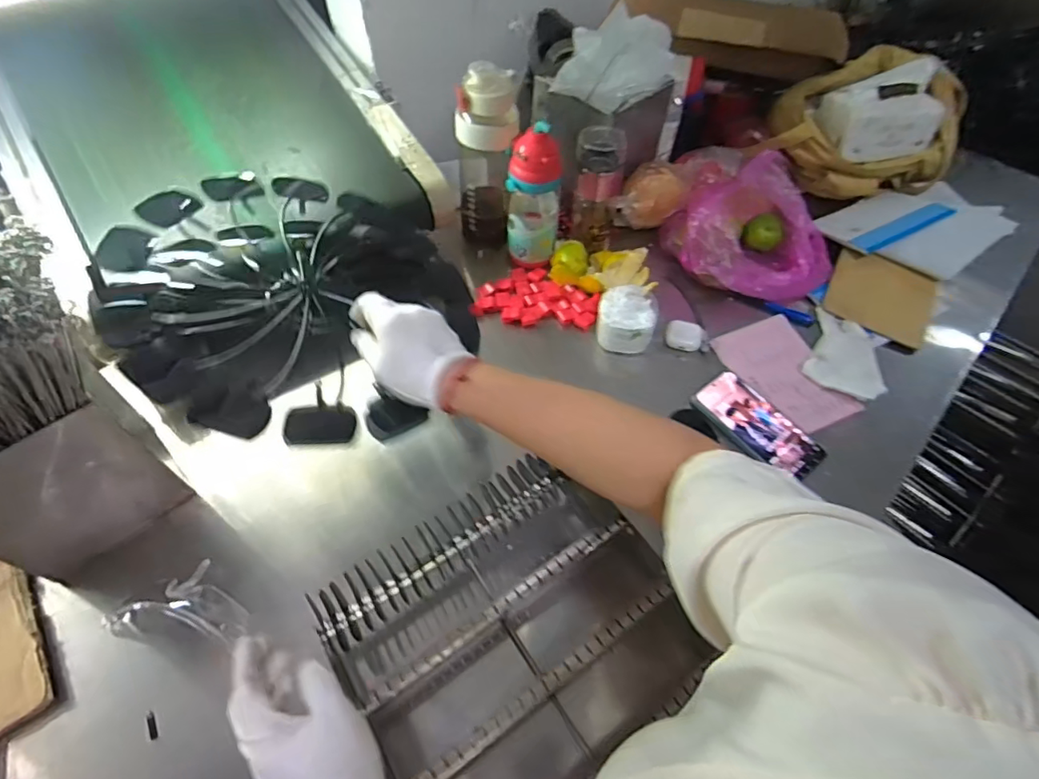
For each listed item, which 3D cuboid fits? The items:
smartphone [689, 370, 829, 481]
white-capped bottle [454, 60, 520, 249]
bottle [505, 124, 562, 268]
[{"bbox_3d":[0.299,0.047,0.689,0.080,0.020,0.158,-33,63,-22],"label":"smartphone"},{"bbox_3d":[-0.048,-0.332,0.807,0.087,0.262,0.091,-1,56,-2],"label":"white-capped bottle"},{"bbox_3d":[0.021,-0.276,0.793,0.079,0.201,0.065,4,56,0],"label":"bottle"}]

